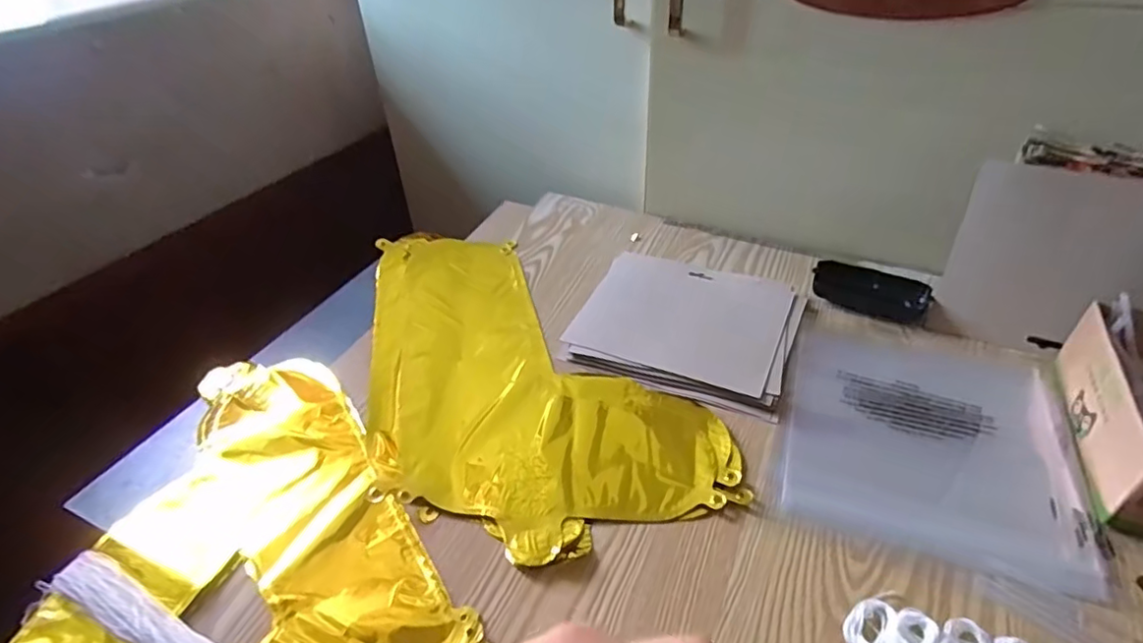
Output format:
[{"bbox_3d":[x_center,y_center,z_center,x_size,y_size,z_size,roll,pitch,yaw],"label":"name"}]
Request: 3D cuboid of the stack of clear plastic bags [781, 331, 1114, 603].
[{"bbox_3d":[0.291,0.093,0.487,0.212,0.013,0.225,10,41,16],"label":"stack of clear plastic bags"}]

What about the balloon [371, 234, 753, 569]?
[{"bbox_3d":[-0.076,0.041,0.552,0.234,0.013,0.439,-25,43,-25],"label":"balloon"}]

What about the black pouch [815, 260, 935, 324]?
[{"bbox_3d":[0.312,-0.031,0.625,0.112,0.027,0.051,11,41,17],"label":"black pouch"}]

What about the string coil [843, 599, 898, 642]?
[{"bbox_3d":[0.184,0.187,0.367,0.027,0.009,0.038,17,43,23],"label":"string coil"}]

